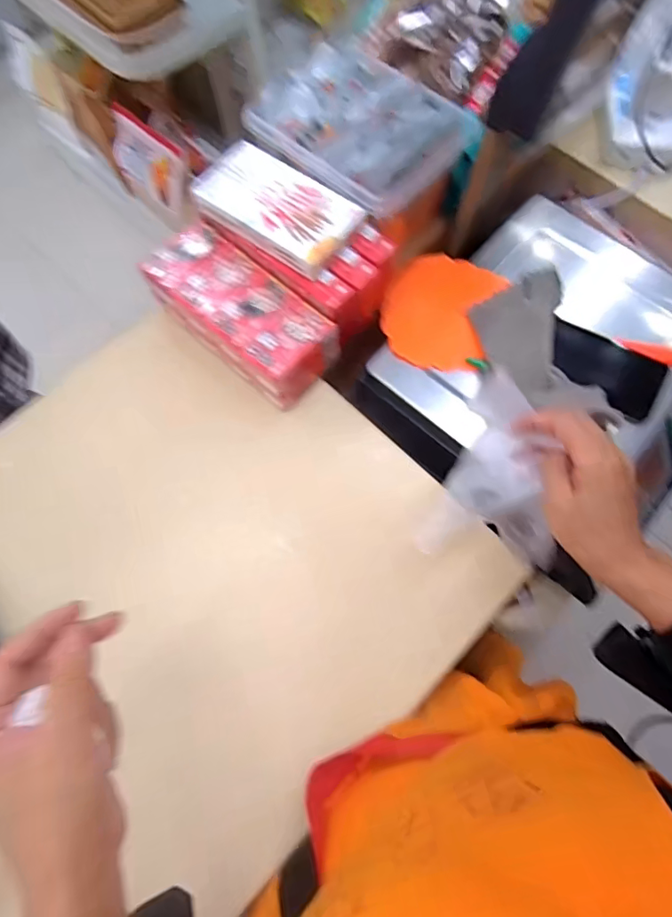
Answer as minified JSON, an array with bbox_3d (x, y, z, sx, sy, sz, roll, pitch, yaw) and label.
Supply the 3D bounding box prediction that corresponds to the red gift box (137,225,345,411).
[{"bbox_3d":[-0.101,-0.150,0.525,0.206,0.063,0.089,40,75,13],"label":"red gift box"}]

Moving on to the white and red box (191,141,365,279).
[{"bbox_3d":[-0.061,-0.247,0.493,0.155,0.021,0.084,36,74,12],"label":"white and red box"}]

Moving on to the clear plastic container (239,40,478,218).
[{"bbox_3d":[0.026,-0.348,0.511,0.195,0.035,0.160,37,74,12],"label":"clear plastic container"}]

